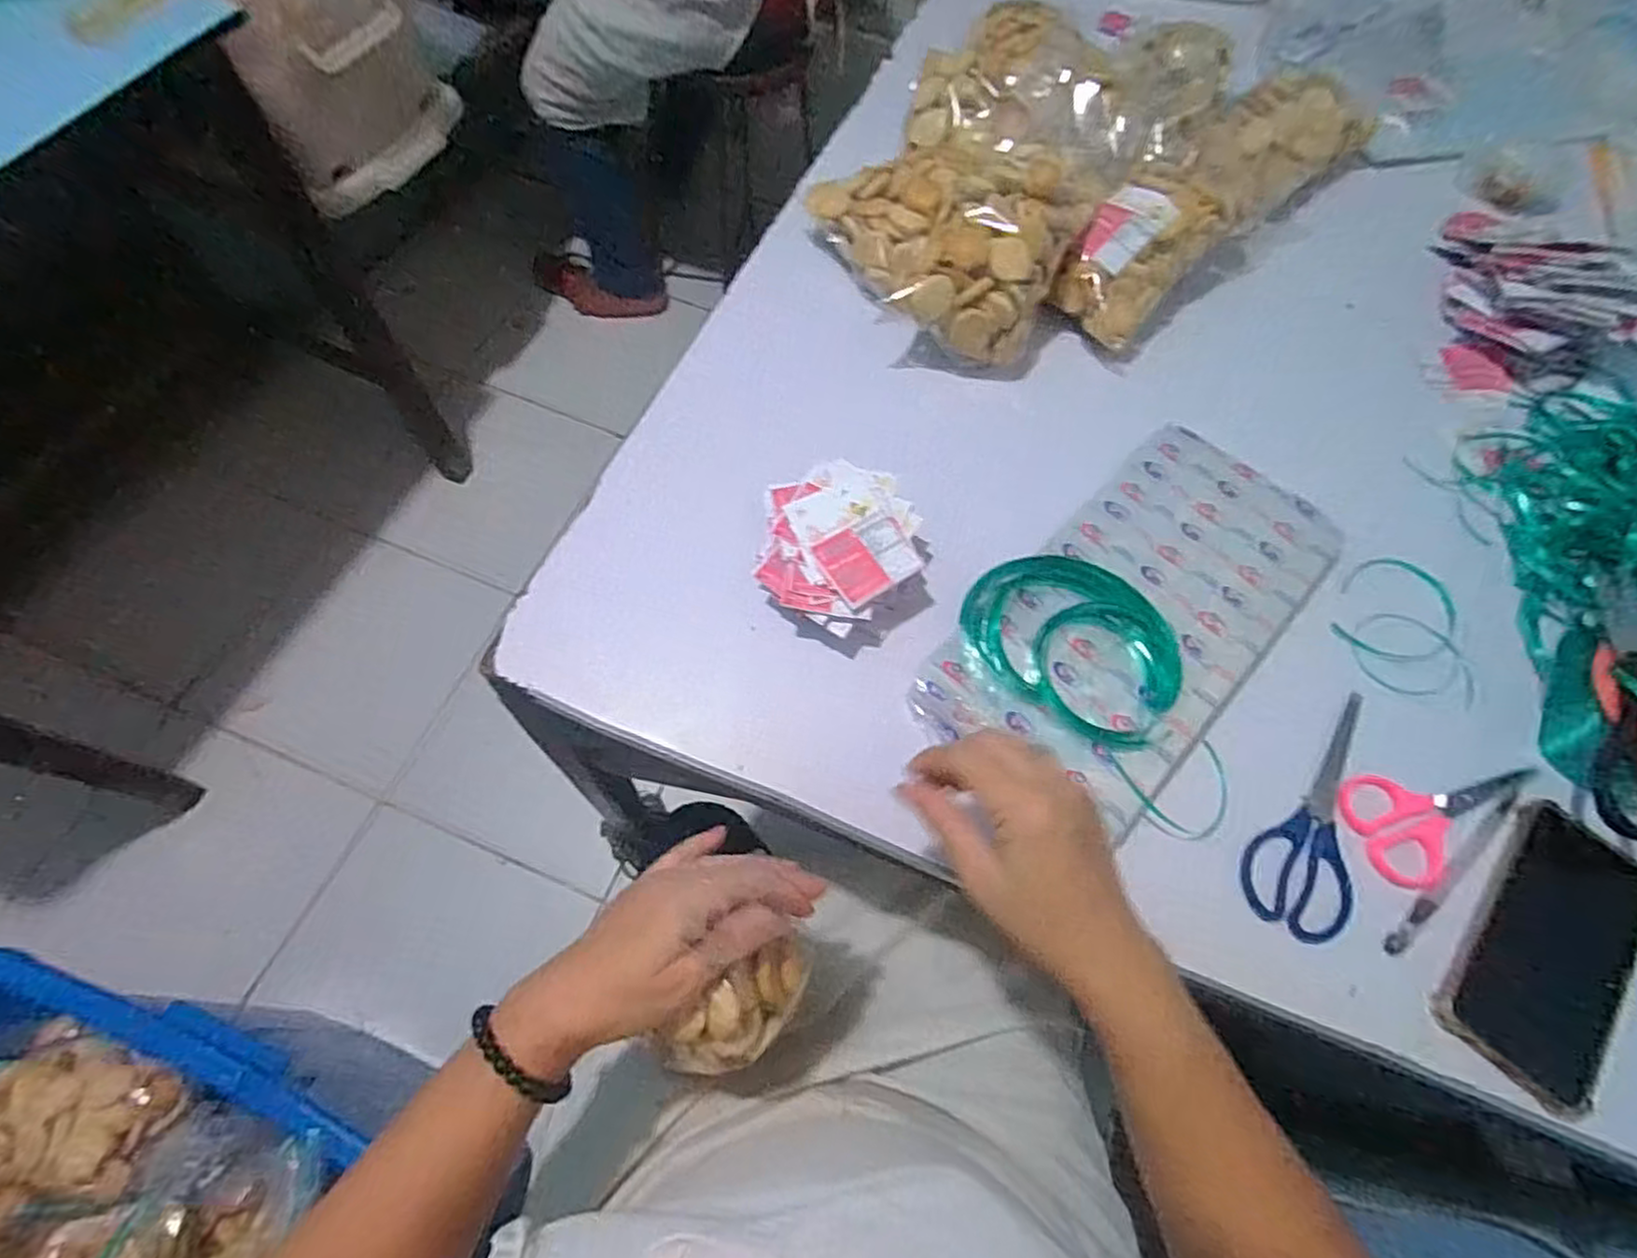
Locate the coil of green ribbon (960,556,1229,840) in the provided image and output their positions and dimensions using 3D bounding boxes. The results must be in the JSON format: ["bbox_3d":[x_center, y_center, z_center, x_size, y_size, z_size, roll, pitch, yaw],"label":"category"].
[{"bbox_3d":[0.191,0.032,0.481,0.114,0.029,0.207,-41,73,-19],"label":"coil of green ribbon"}]

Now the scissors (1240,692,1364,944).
[{"bbox_3d":[0.312,0.109,0.463,0.061,0.004,0.168,24,66,8],"label":"scissors"}]

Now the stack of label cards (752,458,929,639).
[{"bbox_3d":[0.014,-0.058,0.508,0.109,0.042,0.131,9,65,2],"label":"stack of label cards"}]

